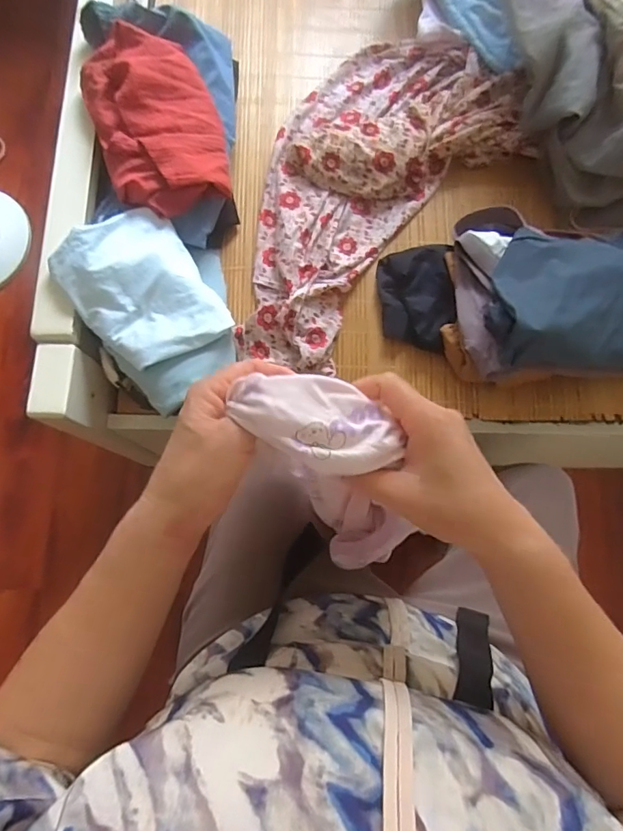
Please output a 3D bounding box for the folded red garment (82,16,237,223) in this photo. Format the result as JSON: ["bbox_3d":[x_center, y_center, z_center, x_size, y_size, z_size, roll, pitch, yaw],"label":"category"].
[{"bbox_3d":[-0.211,-0.399,0.671,0.164,0.063,0.253,-22,77,-4],"label":"folded red garment"}]

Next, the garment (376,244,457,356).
[{"bbox_3d":[0.147,-0.172,0.700,0.100,0.039,0.156,1,77,1],"label":"garment"}]

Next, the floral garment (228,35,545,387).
[{"bbox_3d":[0.071,-0.355,0.740,0.327,0.049,0.583,40,81,10],"label":"floral garment"}]

